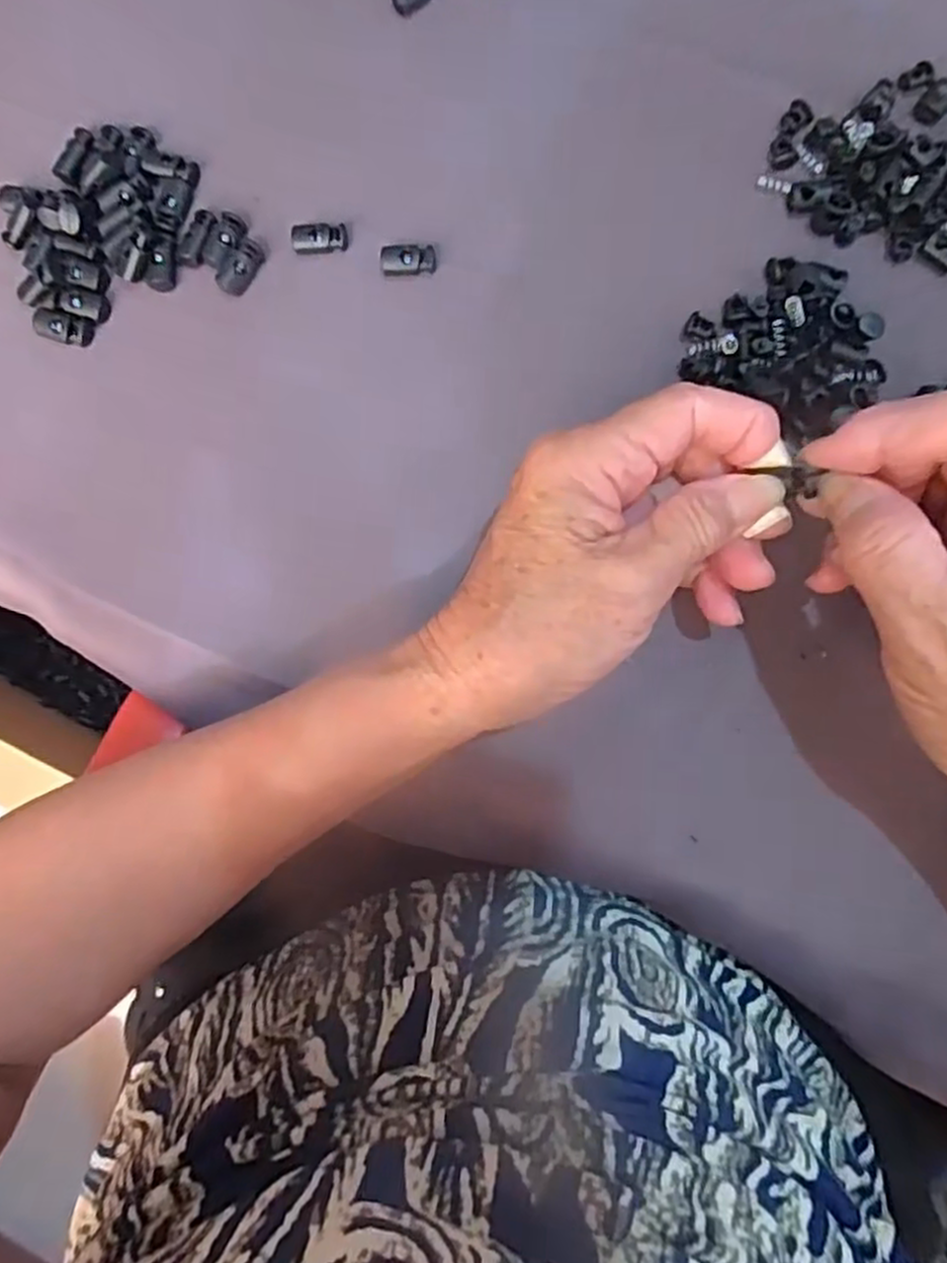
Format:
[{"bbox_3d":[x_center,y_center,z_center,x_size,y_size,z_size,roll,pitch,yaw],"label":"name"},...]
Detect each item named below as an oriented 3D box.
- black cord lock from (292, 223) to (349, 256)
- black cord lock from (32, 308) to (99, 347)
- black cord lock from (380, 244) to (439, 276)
[{"bbox_3d":[-0.059,-0.152,0.294,0.021,0.006,0.011,-2,86,1],"label":"black cord lock"},{"bbox_3d":[-0.159,-0.117,0.295,0.022,0.005,0.010,14,86,3],"label":"black cord lock"},{"bbox_3d":[-0.025,-0.143,0.291,0.021,0.005,0.012,-3,86,1],"label":"black cord lock"}]

